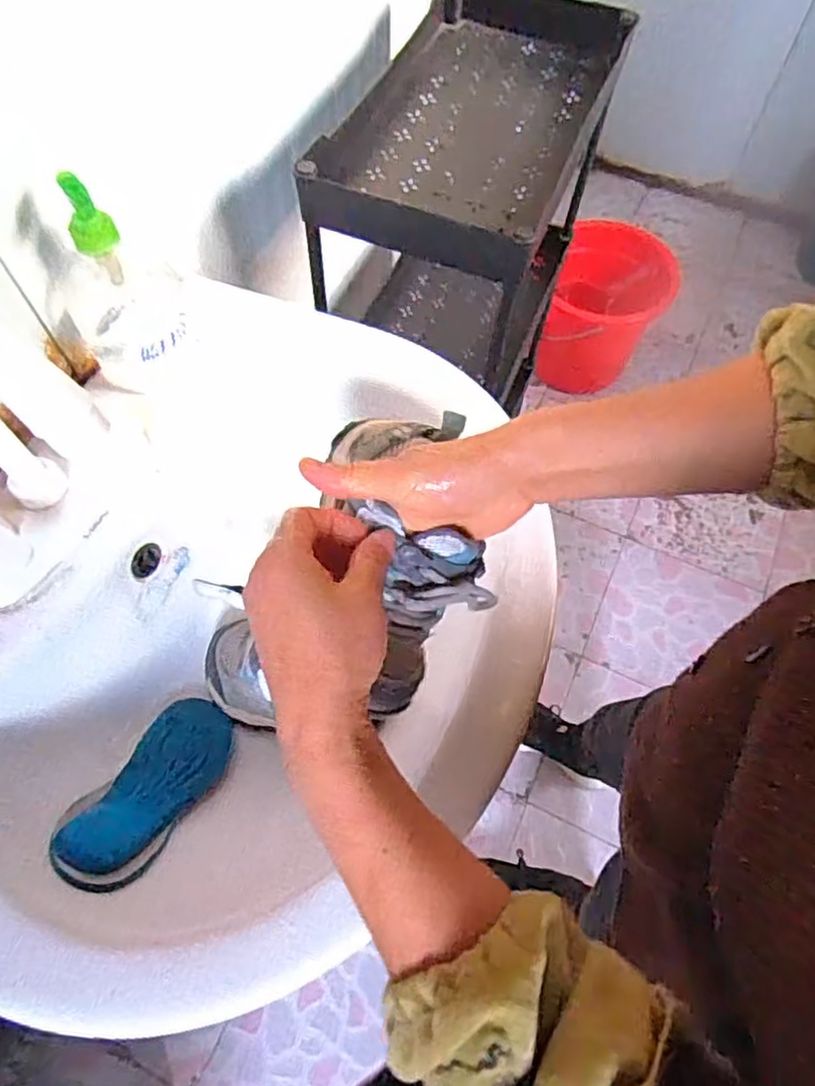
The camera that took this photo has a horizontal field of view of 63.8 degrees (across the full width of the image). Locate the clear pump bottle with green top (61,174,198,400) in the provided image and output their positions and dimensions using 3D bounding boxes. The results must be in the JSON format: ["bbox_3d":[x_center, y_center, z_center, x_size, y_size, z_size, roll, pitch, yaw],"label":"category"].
[{"bbox_3d":[-0.215,-0.194,0.494,0.085,0.150,0.079,-21,65,-11],"label":"clear pump bottle with green top"}]

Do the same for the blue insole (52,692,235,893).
[{"bbox_3d":[-0.186,0.178,0.481,0.067,0.013,0.169,17,27,8],"label":"blue insole"}]

